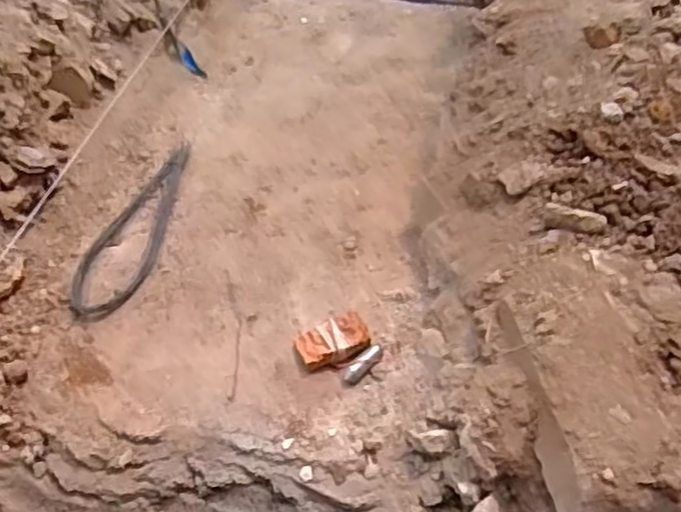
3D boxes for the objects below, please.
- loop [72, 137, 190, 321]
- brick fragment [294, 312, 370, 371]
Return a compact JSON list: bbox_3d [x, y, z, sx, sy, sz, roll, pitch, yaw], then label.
[{"bbox_3d":[-0.336,-0.056,1.213,0.113,0.015,0.424,10,45,5],"label":"loop"},{"bbox_3d":[-0.011,0.124,1.047,0.103,0.032,0.061,-15,48,-20],"label":"brick fragment"}]

